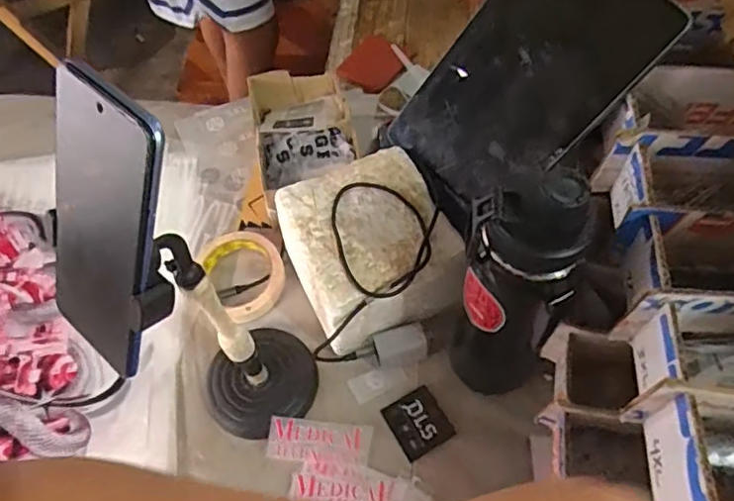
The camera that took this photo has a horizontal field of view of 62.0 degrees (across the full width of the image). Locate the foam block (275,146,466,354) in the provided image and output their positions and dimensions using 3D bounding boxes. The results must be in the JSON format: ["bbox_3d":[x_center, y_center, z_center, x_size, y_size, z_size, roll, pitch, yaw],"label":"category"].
[{"bbox_3d":[-0.002,0.008,0.595,0.141,0.124,0.143,-21,59,-11],"label":"foam block"}]

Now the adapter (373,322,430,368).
[{"bbox_3d":[0.032,0.090,0.578,0.047,0.034,0.032,-18,59,-9],"label":"adapter"}]

